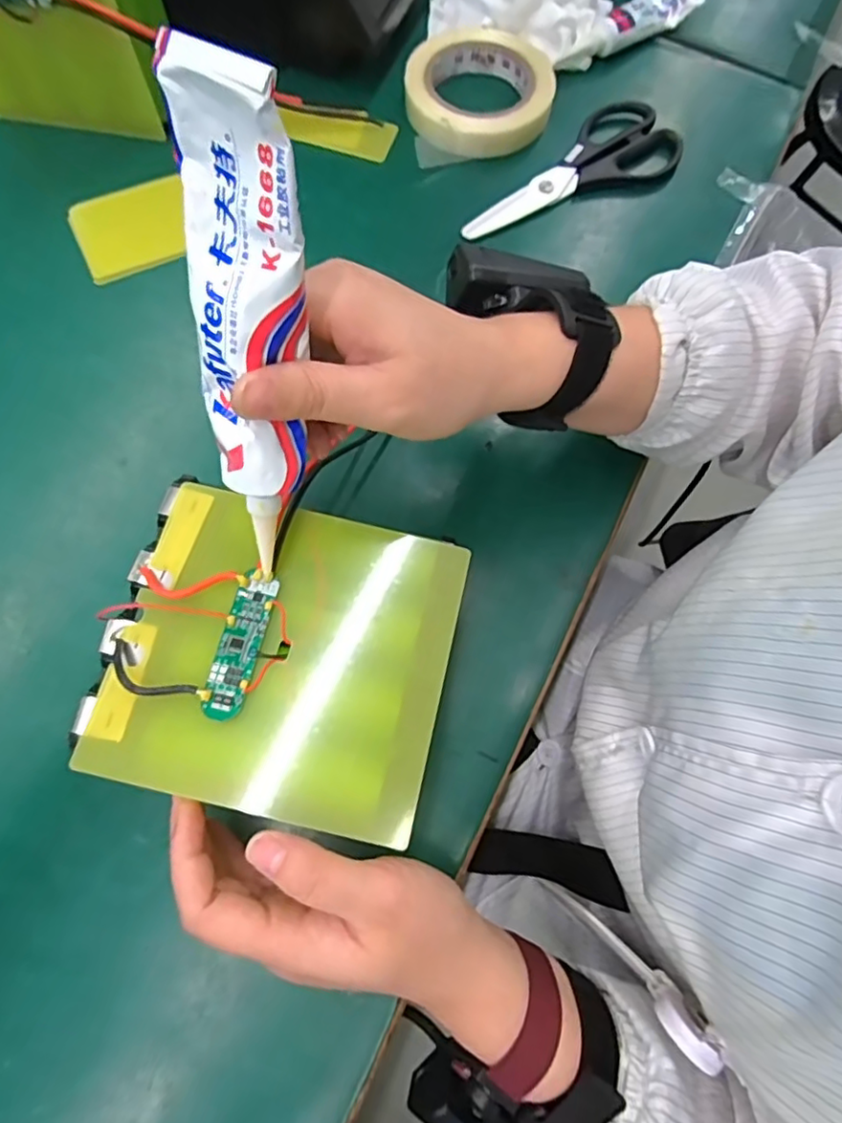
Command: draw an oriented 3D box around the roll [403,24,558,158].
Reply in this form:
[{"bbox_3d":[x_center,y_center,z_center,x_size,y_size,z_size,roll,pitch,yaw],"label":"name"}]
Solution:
[{"bbox_3d":[0.046,-0.366,0.467,0.111,0.022,0.108,1,72,-2],"label":"roll"}]

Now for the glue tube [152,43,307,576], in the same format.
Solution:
[{"bbox_3d":[-0.060,-0.064,0.207,0.039,0.172,0.028,7,39,0],"label":"glue tube"}]

